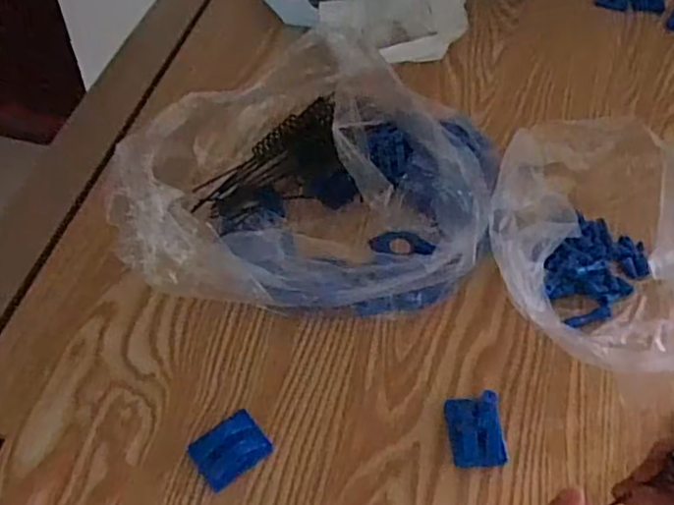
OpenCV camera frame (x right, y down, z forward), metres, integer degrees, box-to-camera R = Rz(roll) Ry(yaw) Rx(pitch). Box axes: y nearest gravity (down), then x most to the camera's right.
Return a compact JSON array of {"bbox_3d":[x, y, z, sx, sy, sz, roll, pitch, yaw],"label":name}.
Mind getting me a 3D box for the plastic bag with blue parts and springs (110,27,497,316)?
[{"bbox_3d":[-0.017,-0.052,0.480,0.265,0.099,0.201,-4,55,-7],"label":"plastic bag with blue parts and springs"}]

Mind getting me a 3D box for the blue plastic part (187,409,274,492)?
[{"bbox_3d":[-0.067,0.123,0.405,0.044,0.005,0.035,-32,62,-23],"label":"blue plastic part"}]

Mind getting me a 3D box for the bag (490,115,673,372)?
[{"bbox_3d":[0.193,-0.002,0.452,0.163,0.110,0.173,-24,59,-19],"label":"bag"}]

